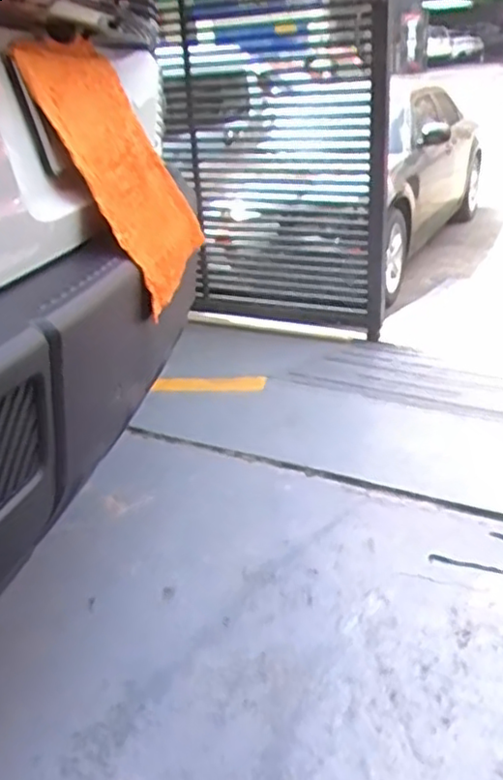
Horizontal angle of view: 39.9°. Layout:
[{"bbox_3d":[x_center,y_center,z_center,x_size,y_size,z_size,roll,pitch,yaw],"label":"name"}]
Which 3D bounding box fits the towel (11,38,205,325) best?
[{"bbox_3d":[-0.176,-0.303,0.973,0.032,0.350,0.395,-18,27,13],"label":"towel"}]

